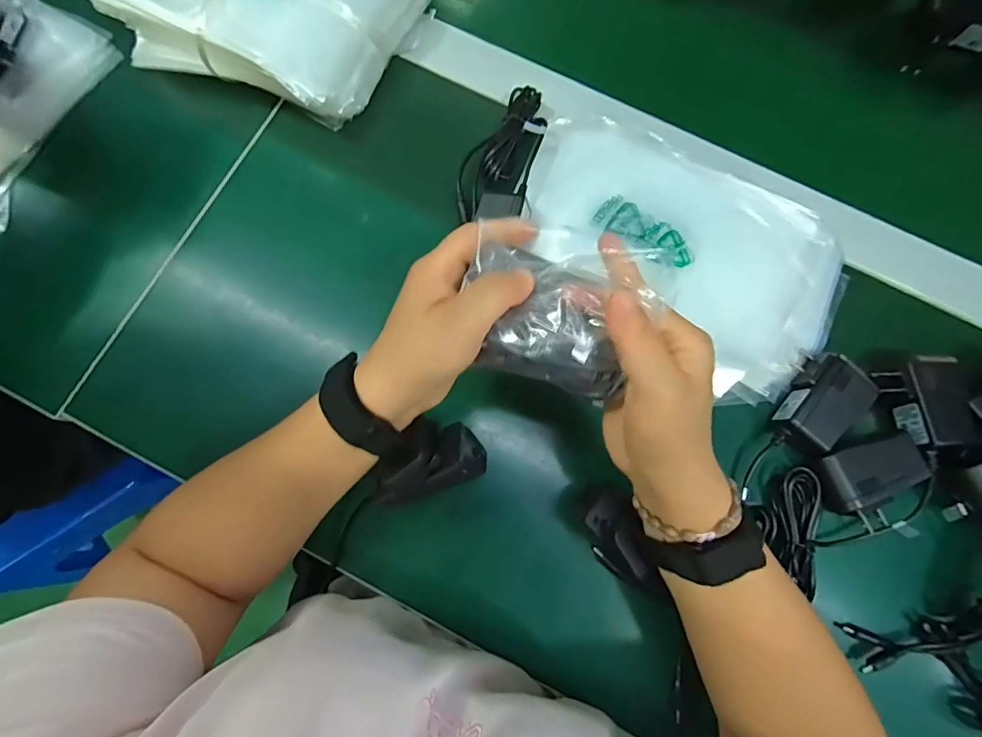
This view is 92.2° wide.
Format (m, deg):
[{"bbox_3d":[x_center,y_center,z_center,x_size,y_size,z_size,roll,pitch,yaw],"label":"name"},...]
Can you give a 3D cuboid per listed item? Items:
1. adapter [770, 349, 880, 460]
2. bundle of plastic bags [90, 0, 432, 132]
[{"bbox_3d":[0.242,0.027,0.354,0.076,0.028,0.048,-43,83,-9],"label":"adapter"},{"bbox_3d":[-0.194,-0.312,0.397,0.233,0.076,0.171,21,79,3],"label":"bundle of plastic bags"}]

